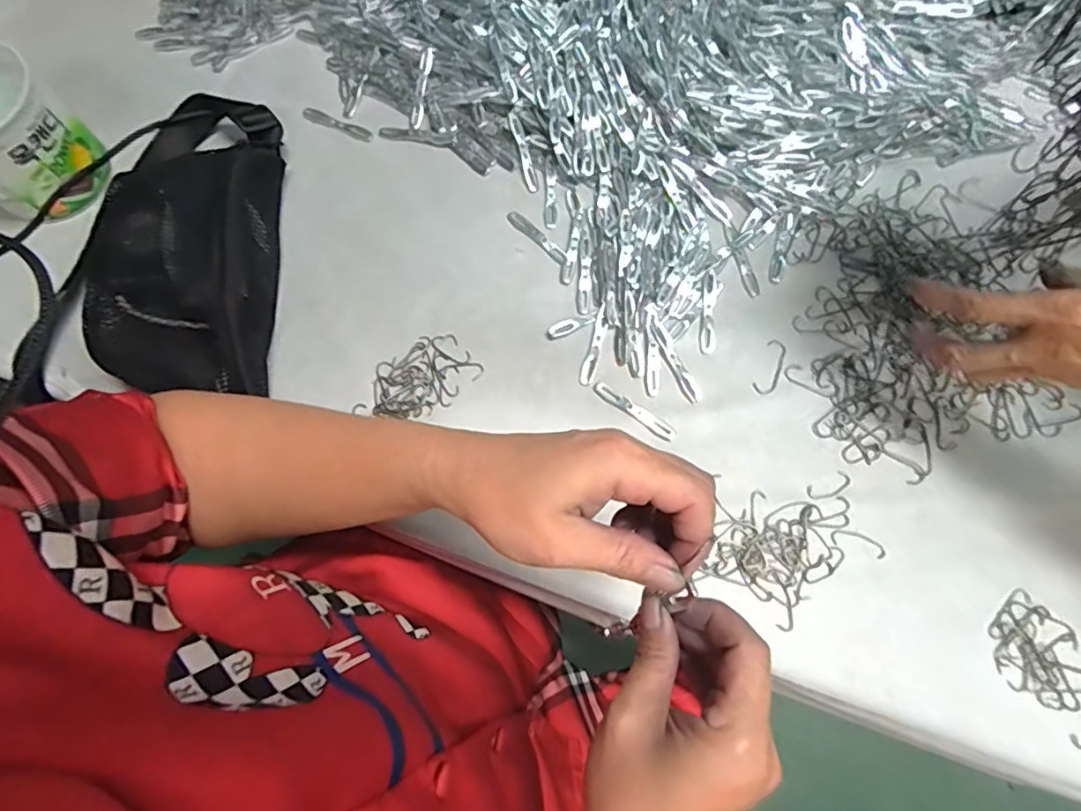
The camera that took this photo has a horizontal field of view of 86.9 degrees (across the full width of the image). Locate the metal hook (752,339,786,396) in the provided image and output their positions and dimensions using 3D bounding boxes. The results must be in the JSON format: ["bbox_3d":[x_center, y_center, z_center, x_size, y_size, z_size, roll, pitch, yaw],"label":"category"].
[{"bbox_3d":[0.177,-0.030,0.438,0.016,0.004,0.048,24,73,7],"label":"metal hook"}]

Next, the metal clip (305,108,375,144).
[{"bbox_3d":[-0.179,-0.248,0.504,0.065,0.004,0.013,21,73,6],"label":"metal clip"}]

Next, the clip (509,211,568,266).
[{"bbox_3d":[-0.002,-0.139,0.469,0.064,0.004,0.013,42,76,12],"label":"clip"}]

